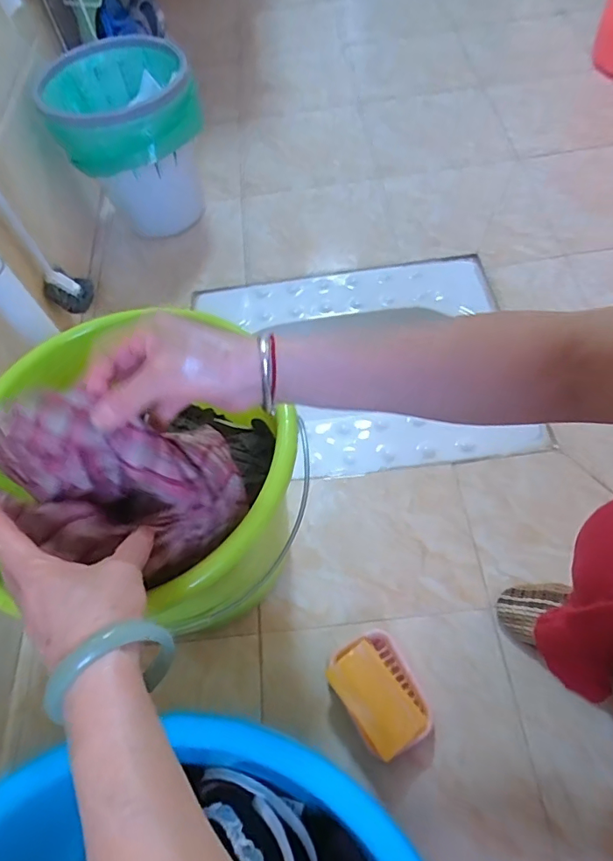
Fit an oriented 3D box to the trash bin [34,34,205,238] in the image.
[{"bbox_3d":[-0.314,-0.520,0.935,0.243,0.301,0.253,-22,62,-6],"label":"trash bin"}]

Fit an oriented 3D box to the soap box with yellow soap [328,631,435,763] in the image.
[{"bbox_3d":[0.083,0.302,0.562,0.087,0.061,0.118,-27,62,-10],"label":"soap box with yellow soap"}]

